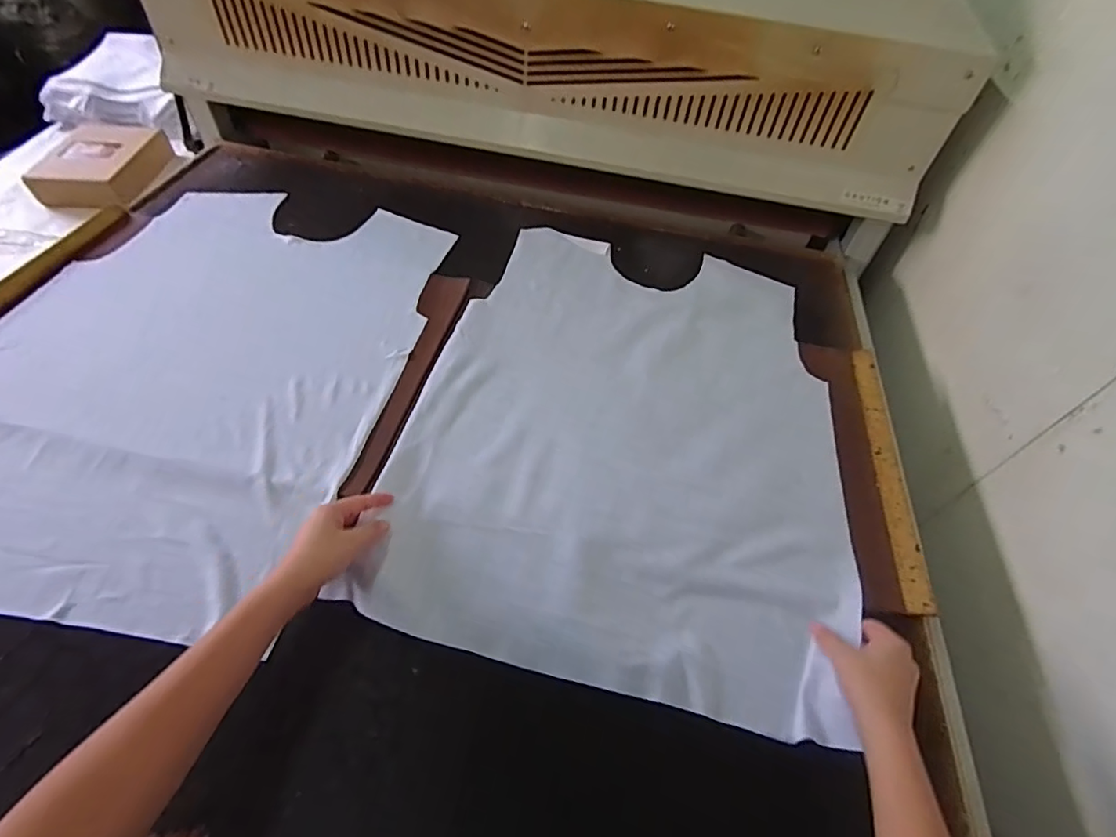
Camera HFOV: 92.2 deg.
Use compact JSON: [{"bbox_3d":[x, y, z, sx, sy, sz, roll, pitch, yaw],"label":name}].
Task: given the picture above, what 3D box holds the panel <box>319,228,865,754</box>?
[{"bbox_3d":[0.102,-0.014,0.722,0.529,0.017,0.691,13,51,5],"label":"panel"}]

